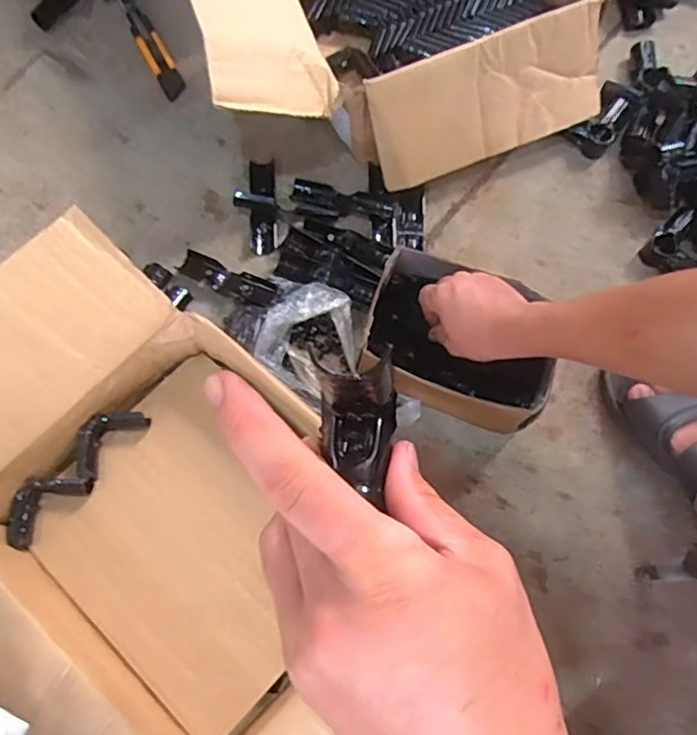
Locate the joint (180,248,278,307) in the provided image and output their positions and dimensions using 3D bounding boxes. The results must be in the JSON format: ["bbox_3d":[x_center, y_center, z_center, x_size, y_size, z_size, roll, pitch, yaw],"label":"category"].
[{"bbox_3d":[-0.141,-0.104,0.722,0.124,0.028,0.034,26,75,9],"label":"joint"}]

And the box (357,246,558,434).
[{"bbox_3d":[0.125,-0.029,0.674,0.199,0.089,0.143,18,73,6],"label":"box"}]

